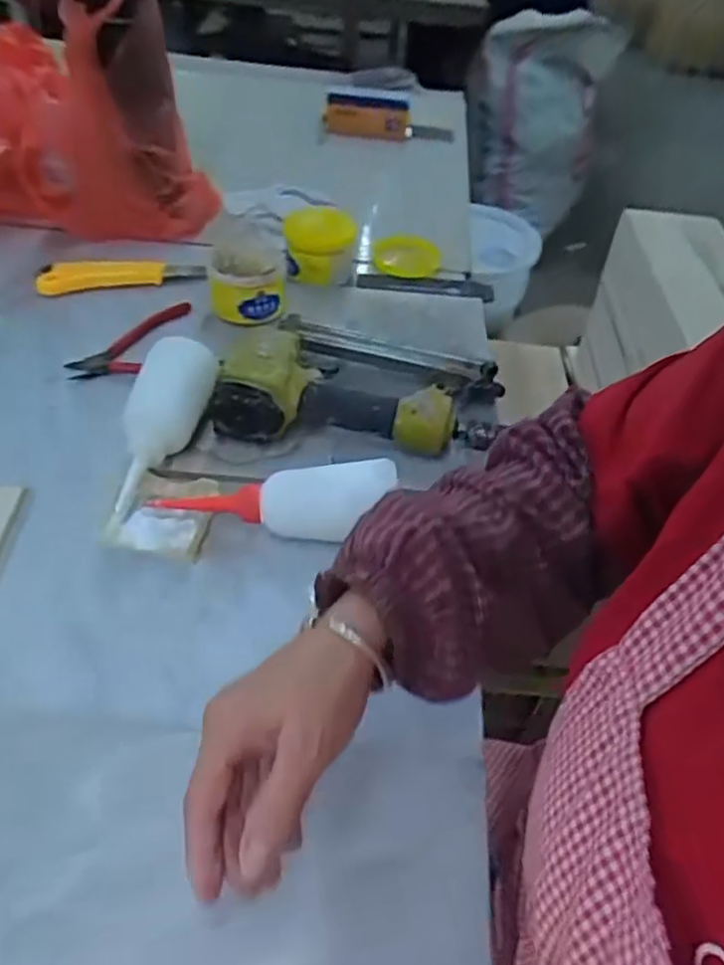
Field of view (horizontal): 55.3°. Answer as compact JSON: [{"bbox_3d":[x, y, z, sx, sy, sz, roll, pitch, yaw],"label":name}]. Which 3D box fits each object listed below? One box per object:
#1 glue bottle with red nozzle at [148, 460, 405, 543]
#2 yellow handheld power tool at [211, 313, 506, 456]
[{"bbox_3d":[-0.063,0.020,0.514,0.182,0.047,0.050,-4,47,-9],"label":"glue bottle with red nozzle"},{"bbox_3d":[0.000,-0.094,0.616,0.235,0.064,0.160,7,46,1],"label":"yellow handheld power tool"}]

